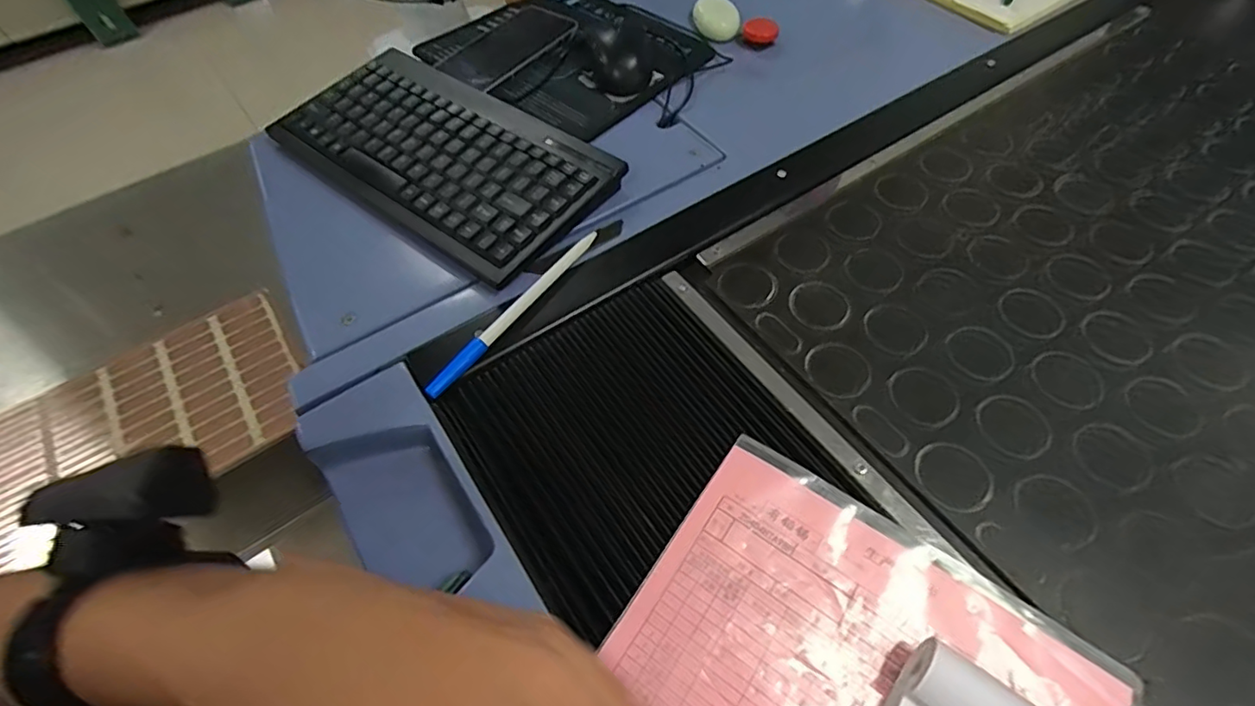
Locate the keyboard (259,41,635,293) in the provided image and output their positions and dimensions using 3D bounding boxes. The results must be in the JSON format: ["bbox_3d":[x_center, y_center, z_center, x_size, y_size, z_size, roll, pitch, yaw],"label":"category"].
[{"bbox_3d":[-0.162,-0.169,0.466,0.293,0.026,0.144,33,64,20],"label":"keyboard"}]

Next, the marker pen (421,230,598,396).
[{"bbox_3d":[-0.075,-0.032,0.388,0.009,0.012,0.169,29,63,18],"label":"marker pen"}]

